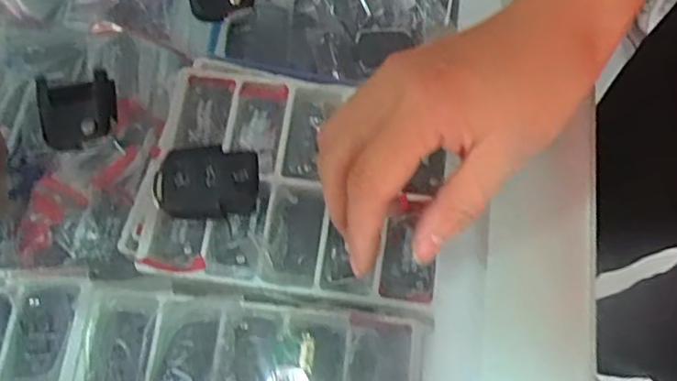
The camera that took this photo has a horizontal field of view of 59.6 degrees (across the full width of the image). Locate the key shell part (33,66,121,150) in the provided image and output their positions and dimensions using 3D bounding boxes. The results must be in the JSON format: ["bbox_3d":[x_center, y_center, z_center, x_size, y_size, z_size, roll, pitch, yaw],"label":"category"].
[{"bbox_3d":[-0.121,-0.038,0.274,0.032,0.012,0.037,-15,75,-3],"label":"key shell part"}]

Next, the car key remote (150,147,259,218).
[{"bbox_3d":[-0.059,-0.004,0.262,0.046,0.008,0.030,-5,74,0],"label":"car key remote"}]

